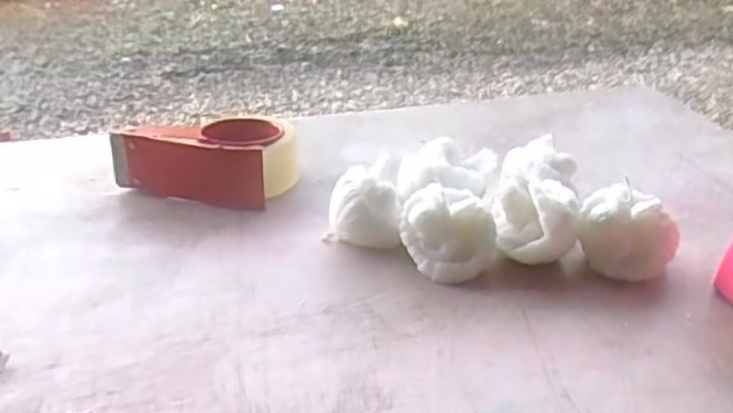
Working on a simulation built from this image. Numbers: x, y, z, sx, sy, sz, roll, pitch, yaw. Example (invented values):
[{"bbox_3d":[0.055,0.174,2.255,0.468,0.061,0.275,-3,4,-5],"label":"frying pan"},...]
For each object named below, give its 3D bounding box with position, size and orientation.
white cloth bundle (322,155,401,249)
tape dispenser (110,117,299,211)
[{"bbox_3d":[-0.003,0.001,0.556,0.058,0.063,0.048,0,29,1],"label":"white cloth bundle"},{"bbox_3d":[-0.149,-0.054,0.657,0.164,0.063,0.087,5,30,9],"label":"tape dispenser"}]

